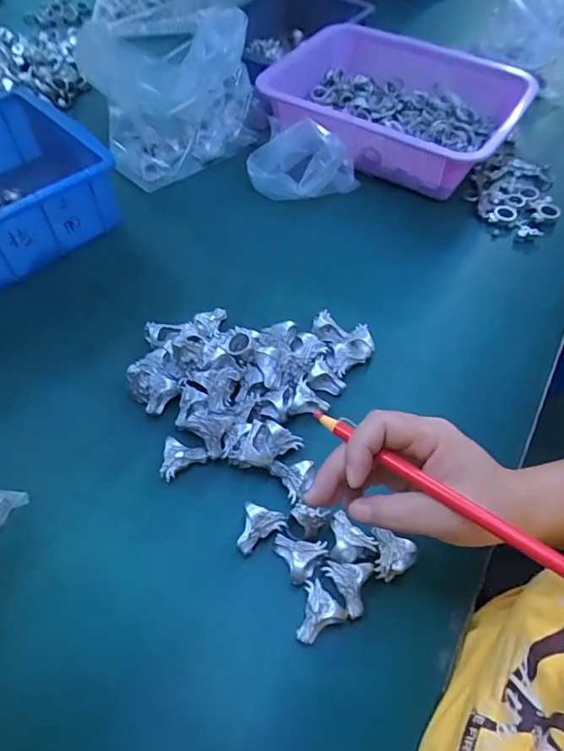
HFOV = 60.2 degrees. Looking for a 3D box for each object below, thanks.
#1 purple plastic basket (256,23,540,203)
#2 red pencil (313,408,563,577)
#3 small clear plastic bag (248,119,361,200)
[{"bbox_3d":[0.121,-0.307,0.577,0.278,0.098,0.172,27,60,16],"label":"purple plastic basket"},{"bbox_3d":[0.083,0.061,0.267,0.170,0.007,0.010,32,63,32],"label":"red pencil"},{"bbox_3d":[0.025,-0.244,0.560,0.129,0.074,0.064,2,57,1],"label":"small clear plastic bag"}]

